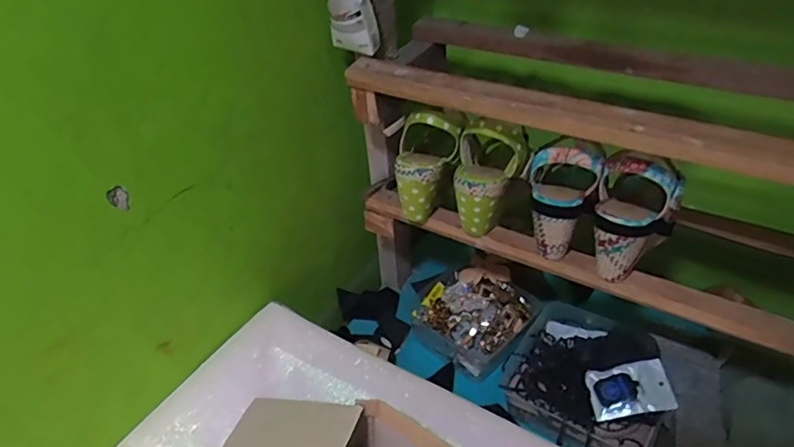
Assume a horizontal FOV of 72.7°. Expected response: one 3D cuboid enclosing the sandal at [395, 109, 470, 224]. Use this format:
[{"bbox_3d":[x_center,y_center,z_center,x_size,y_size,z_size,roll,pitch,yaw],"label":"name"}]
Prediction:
[{"bbox_3d":[0.028,-0.078,0.695,0.081,0.147,0.067,23,10,30],"label":"sandal"}]

